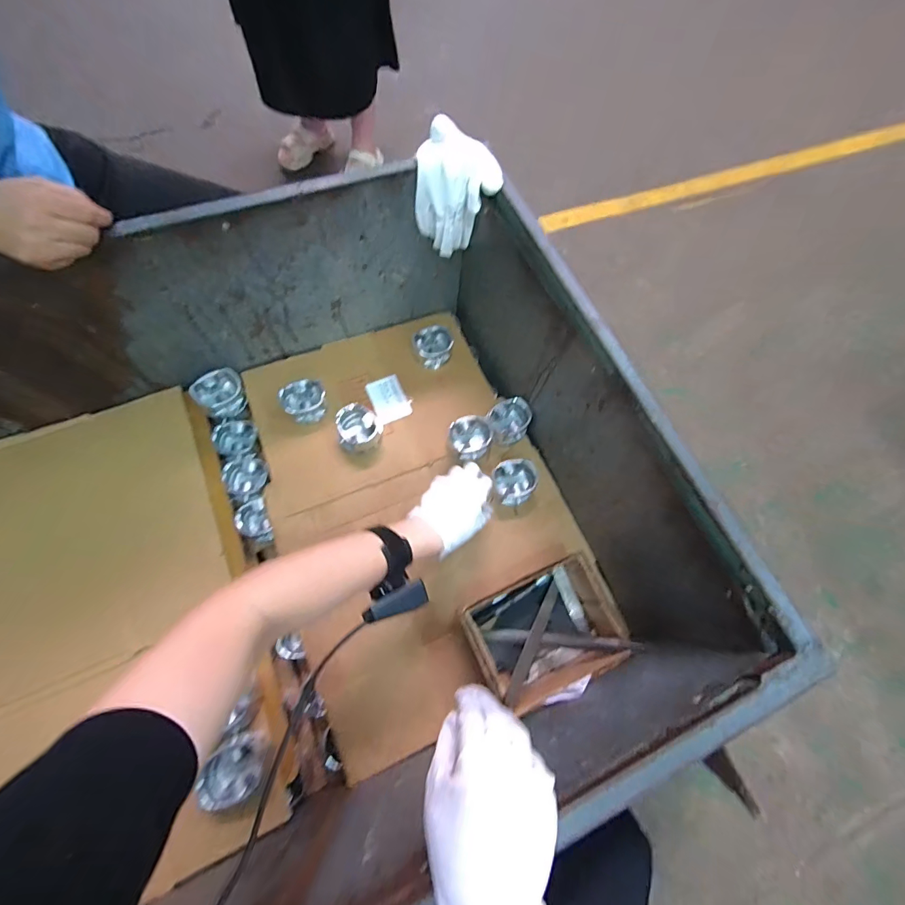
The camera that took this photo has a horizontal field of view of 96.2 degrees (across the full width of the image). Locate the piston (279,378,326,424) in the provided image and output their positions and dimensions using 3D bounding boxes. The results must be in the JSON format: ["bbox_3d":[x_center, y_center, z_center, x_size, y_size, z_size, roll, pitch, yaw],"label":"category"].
[{"bbox_3d":[-0.264,-0.092,0.736,0.077,0.043,0.072,1,68,-3],"label":"piston"}]

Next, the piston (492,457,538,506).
[{"bbox_3d":[0.105,0.052,0.702,0.072,0.045,0.071,1,68,-3],"label":"piston"}]

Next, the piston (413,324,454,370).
[{"bbox_3d":[-0.038,-0.207,0.794,0.069,0.046,0.067,1,68,-3],"label":"piston"}]

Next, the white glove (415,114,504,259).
[{"bbox_3d":[0.002,-0.398,0.620,0.114,0.137,0.102,-4,68,-5],"label":"white glove"}]

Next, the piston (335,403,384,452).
[{"bbox_3d":[-0.164,-0.042,0.715,0.077,0.054,0.072,-19,70,-11],"label":"piston"}]

